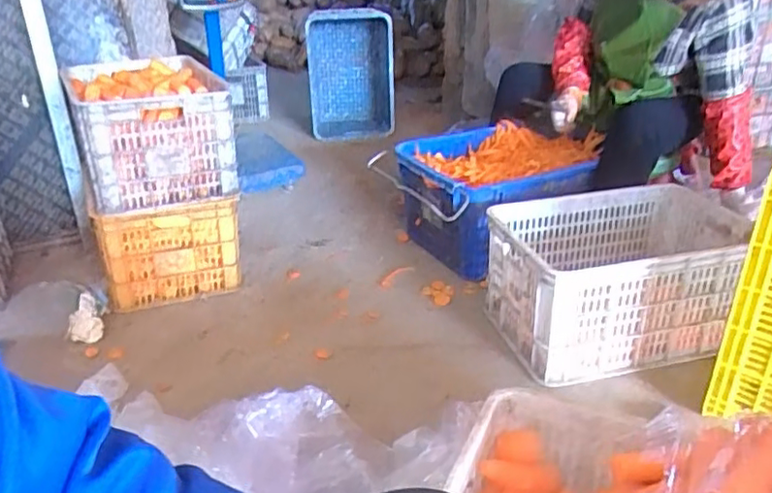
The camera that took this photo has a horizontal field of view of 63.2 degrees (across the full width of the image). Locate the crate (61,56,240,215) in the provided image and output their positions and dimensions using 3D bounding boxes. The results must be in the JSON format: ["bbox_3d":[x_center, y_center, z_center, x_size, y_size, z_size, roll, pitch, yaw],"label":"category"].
[{"bbox_3d":[-0.626,-0.313,1.647,0.336,0.245,0.540,-14,29,-23],"label":"crate"}]

